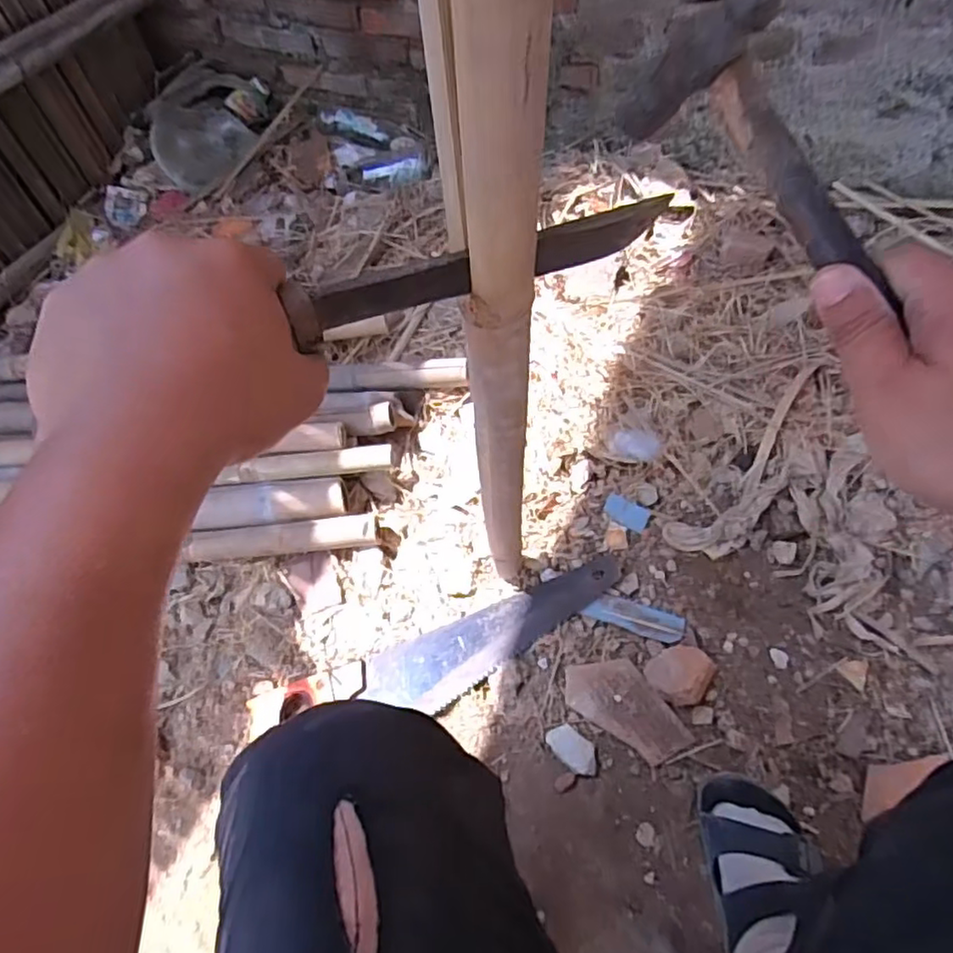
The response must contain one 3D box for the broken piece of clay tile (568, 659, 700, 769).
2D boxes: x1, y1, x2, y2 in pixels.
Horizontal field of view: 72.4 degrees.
[{"bbox_3d":[0.181,0.271,0.777,0.152,0.008,0.081,29,63,23],"label":"broken piece of clay tile"}]

